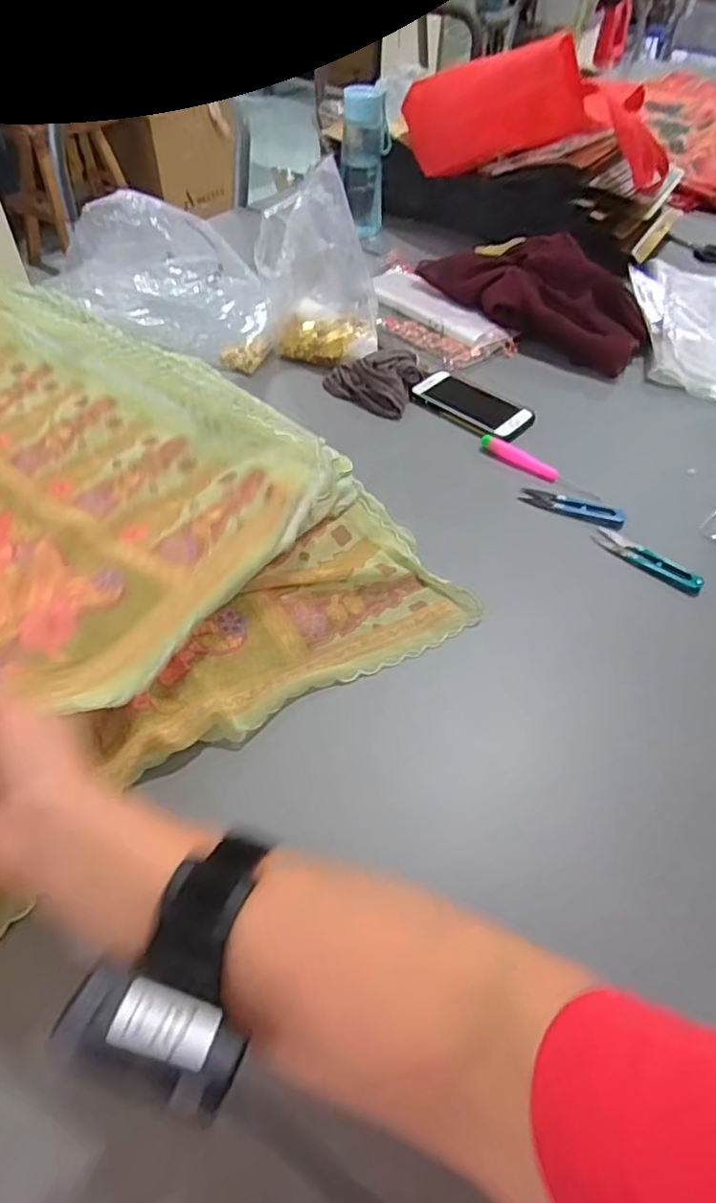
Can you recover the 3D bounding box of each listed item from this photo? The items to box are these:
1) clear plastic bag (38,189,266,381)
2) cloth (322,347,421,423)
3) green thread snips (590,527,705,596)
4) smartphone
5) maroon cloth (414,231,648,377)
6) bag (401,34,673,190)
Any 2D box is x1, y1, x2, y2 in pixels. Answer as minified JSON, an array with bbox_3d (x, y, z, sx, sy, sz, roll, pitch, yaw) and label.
[{"bbox_3d":[-0.243,-0.417,0.817,0.285,0.111,0.158,13,51,9],"label":"clear plastic bag"},{"bbox_3d":[0.016,-0.263,0.744,0.106,0.040,0.081,21,53,15],"label":"cloth"},{"bbox_3d":[0.266,-0.038,0.588,0.103,0.014,0.020,38,59,26],"label":"green thread snips"},{"bbox_3d":[0.129,-0.227,0.732,0.076,0.012,0.135,-35,60,-27],"label":"smartphone"},{"bbox_3d":[0.227,-0.402,0.831,0.123,0.085,0.309,-32,58,-25],"label":"maroon cloth"},{"bbox_3d":[0.251,-0.668,0.882,0.387,0.167,0.097,11,51,7],"label":"bag"}]

